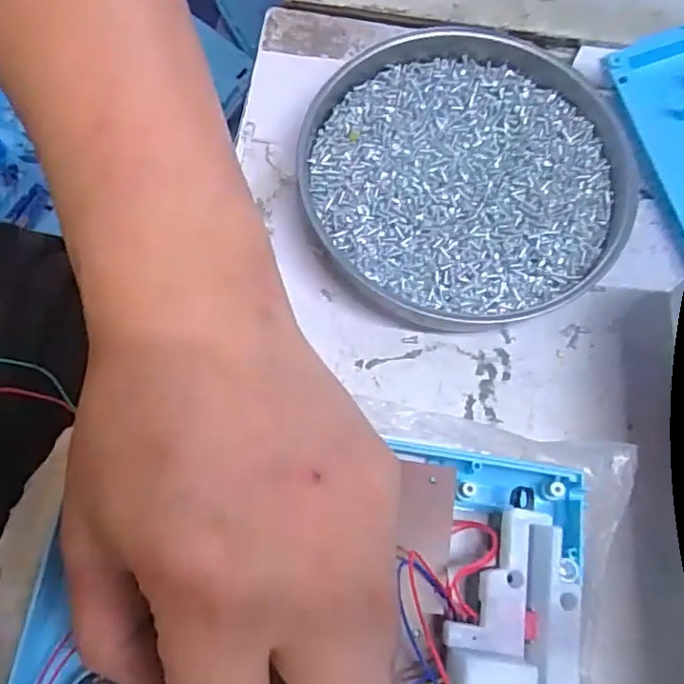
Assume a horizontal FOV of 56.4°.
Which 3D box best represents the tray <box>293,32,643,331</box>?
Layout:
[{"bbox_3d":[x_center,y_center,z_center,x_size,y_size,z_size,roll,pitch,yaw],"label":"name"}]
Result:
[{"bbox_3d":[0.054,-0.072,0.276,0.135,0.026,0.133,1,72,-2],"label":"tray"}]

